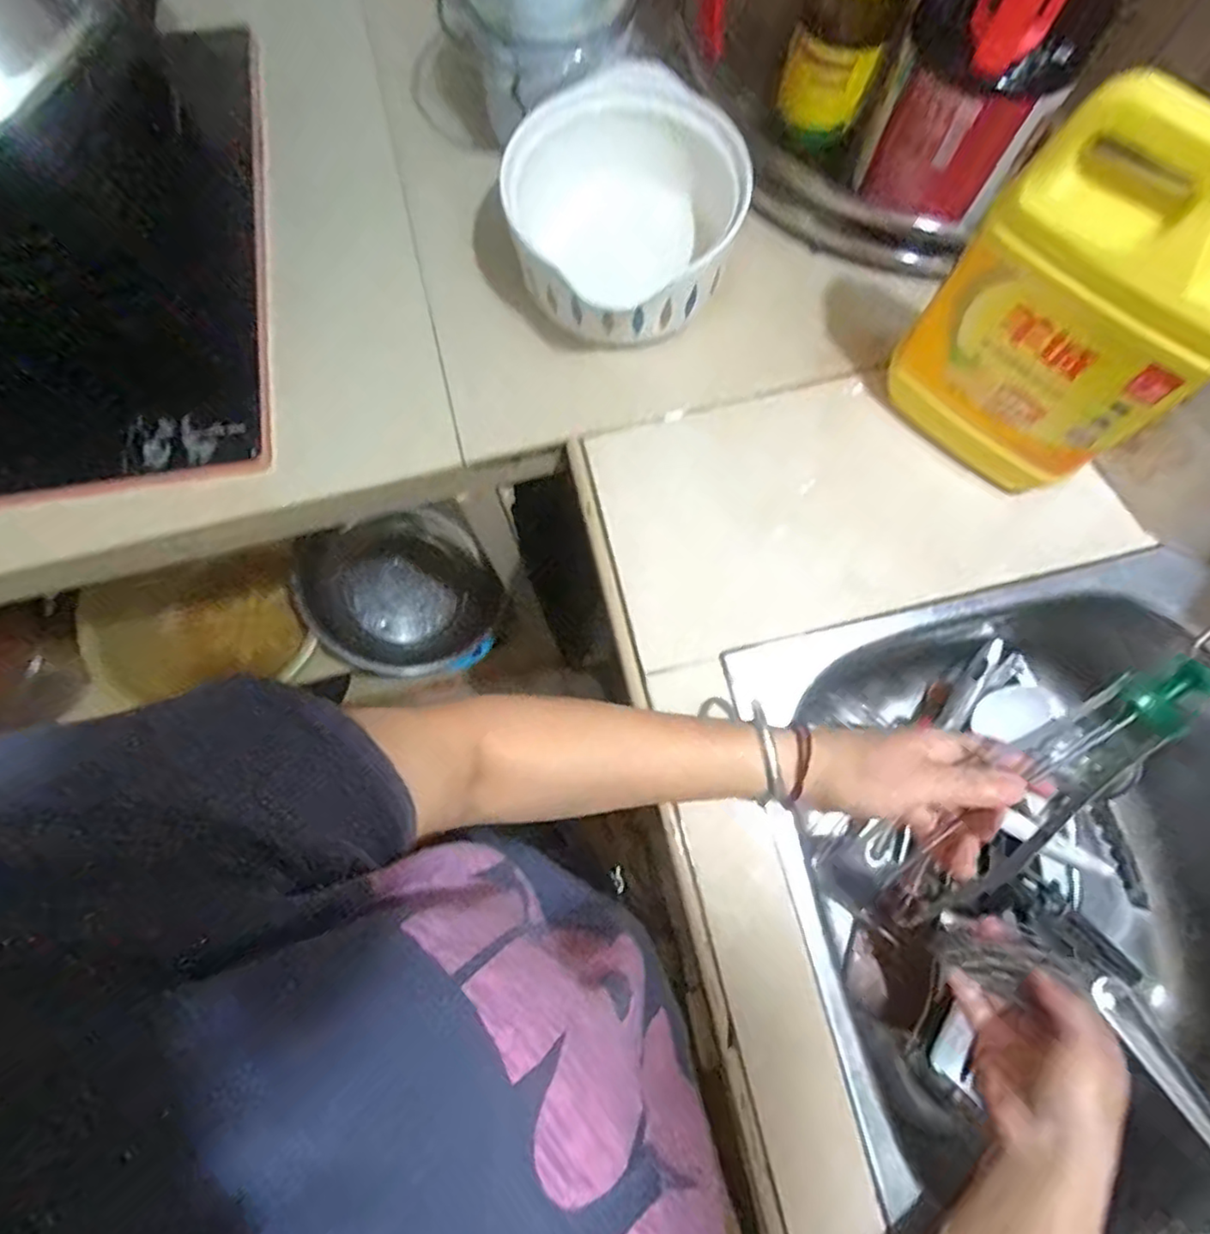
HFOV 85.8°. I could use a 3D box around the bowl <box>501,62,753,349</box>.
[{"bbox_3d":[0.021,-0.297,0.491,0.160,0.094,0.176,0,76,1],"label":"bowl"}]

